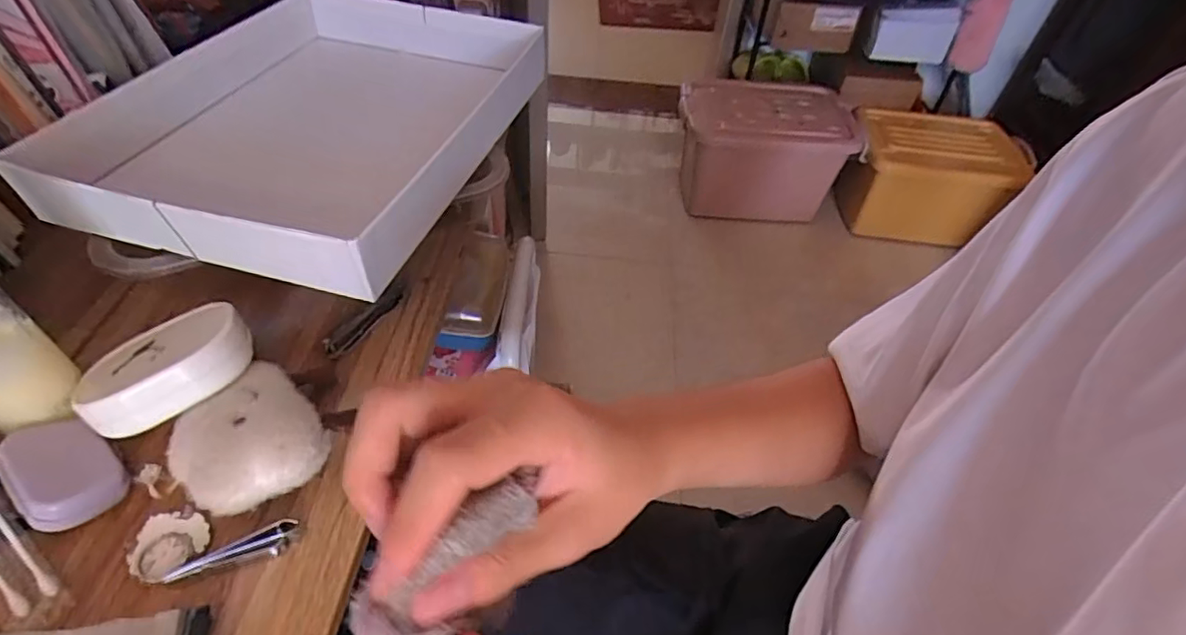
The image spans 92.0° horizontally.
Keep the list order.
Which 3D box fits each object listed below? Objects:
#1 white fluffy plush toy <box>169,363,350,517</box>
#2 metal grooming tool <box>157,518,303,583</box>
[{"bbox_3d":[-0.167,0.059,0.294,0.080,0.035,0.074,3,47,-3],"label":"white fluffy plush toy"},{"bbox_3d":[-0.168,0.110,0.268,0.053,0.011,0.013,-12,50,-16],"label":"metal grooming tool"}]

